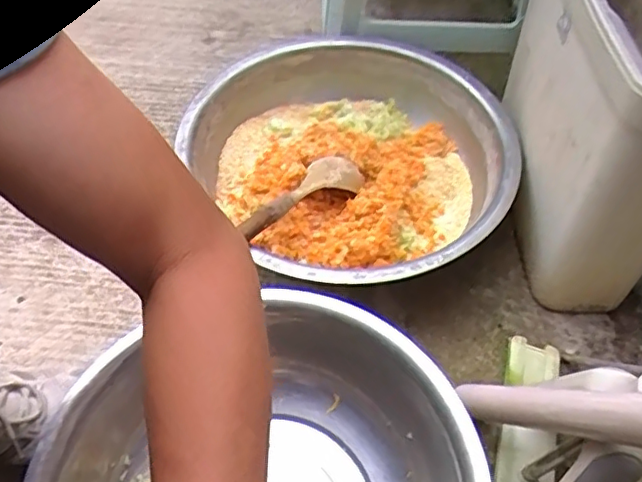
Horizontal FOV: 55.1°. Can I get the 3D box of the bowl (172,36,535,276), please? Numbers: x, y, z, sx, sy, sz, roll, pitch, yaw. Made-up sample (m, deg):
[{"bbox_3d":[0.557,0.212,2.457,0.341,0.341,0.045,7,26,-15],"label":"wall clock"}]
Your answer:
[{"bbox_3d":[0.053,-0.102,0.765,0.341,0.111,0.360,1,54,-1],"label":"bowl"}]

